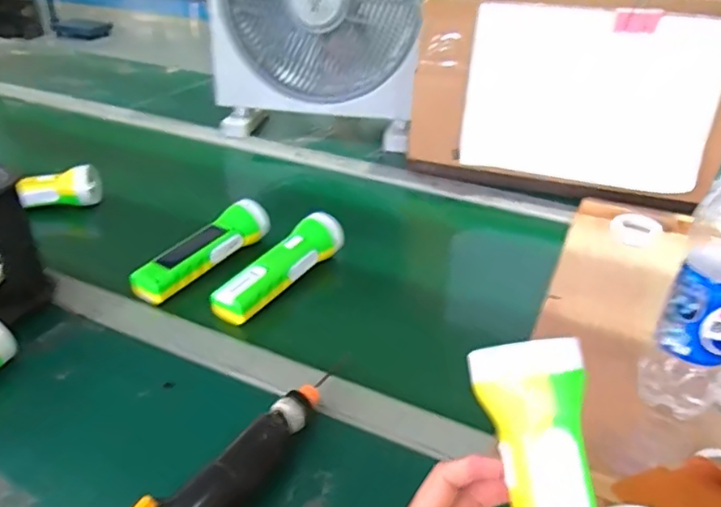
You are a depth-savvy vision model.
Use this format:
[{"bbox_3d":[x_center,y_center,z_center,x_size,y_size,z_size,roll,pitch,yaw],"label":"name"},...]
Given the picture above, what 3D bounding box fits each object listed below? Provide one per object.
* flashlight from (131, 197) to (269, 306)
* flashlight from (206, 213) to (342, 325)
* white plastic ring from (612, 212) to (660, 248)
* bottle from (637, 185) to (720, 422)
[{"bbox_3d":[-0.184,-0.006,0.678,0.051,0.051,0.181,22,39,31],"label":"flashlight"},{"bbox_3d":[-0.089,0.014,0.650,0.042,0.047,0.180,21,38,30],"label":"flashlight"},{"bbox_3d":[0.348,-0.030,0.741,0.056,0.021,0.063,15,35,22],"label":"white plastic ring"},{"bbox_3d":[0.273,0.028,0.452,0.060,0.232,0.062,21,38,30],"label":"bottle"}]

